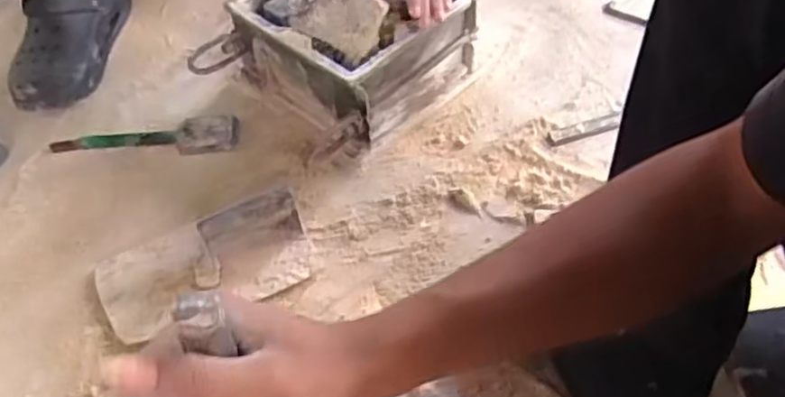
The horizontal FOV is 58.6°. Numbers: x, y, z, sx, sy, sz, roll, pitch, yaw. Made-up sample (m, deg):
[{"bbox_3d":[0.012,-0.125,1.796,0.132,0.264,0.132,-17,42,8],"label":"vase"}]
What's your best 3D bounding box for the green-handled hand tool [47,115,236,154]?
[{"bbox_3d":[-0.323,-0.080,0.919,0.234,0.020,0.060,-6,47,-1],"label":"green-handled hand tool"}]

